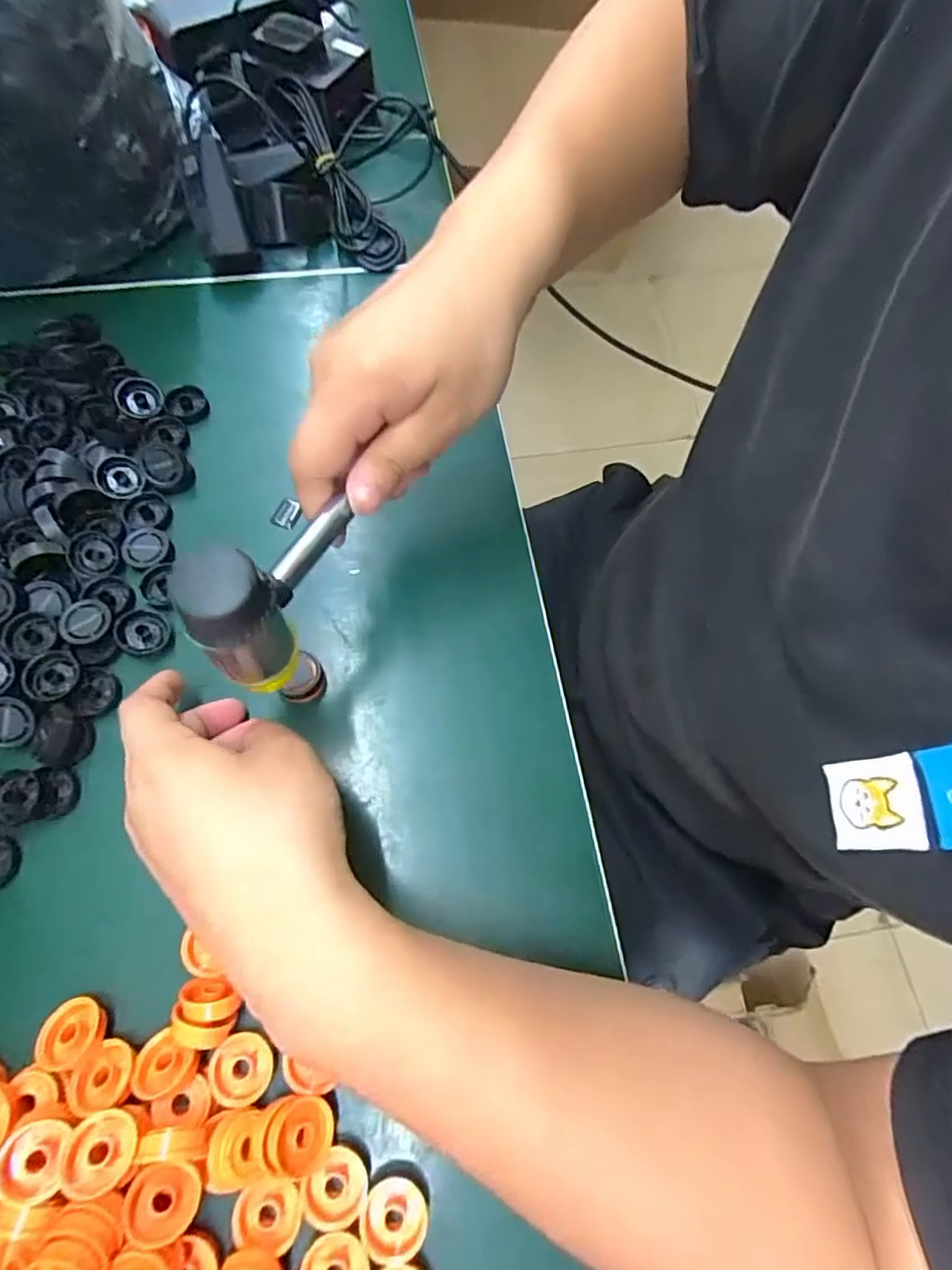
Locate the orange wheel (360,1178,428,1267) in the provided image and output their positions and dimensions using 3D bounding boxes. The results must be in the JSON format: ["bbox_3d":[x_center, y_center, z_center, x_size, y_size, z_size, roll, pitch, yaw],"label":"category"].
[{"bbox_3d":[-0.032,0.230,0.238,0.025,0.010,0.022,1,68,-2],"label":"orange wheel"}]

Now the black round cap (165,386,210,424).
[{"bbox_3d":[-0.186,-0.148,0.388,0.024,0.008,0.023,1,68,-2],"label":"black round cap"}]

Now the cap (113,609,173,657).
[{"bbox_3d":[-0.179,0.000,0.325,0.027,0.011,0.025,10,69,-29],"label":"cap"}]

